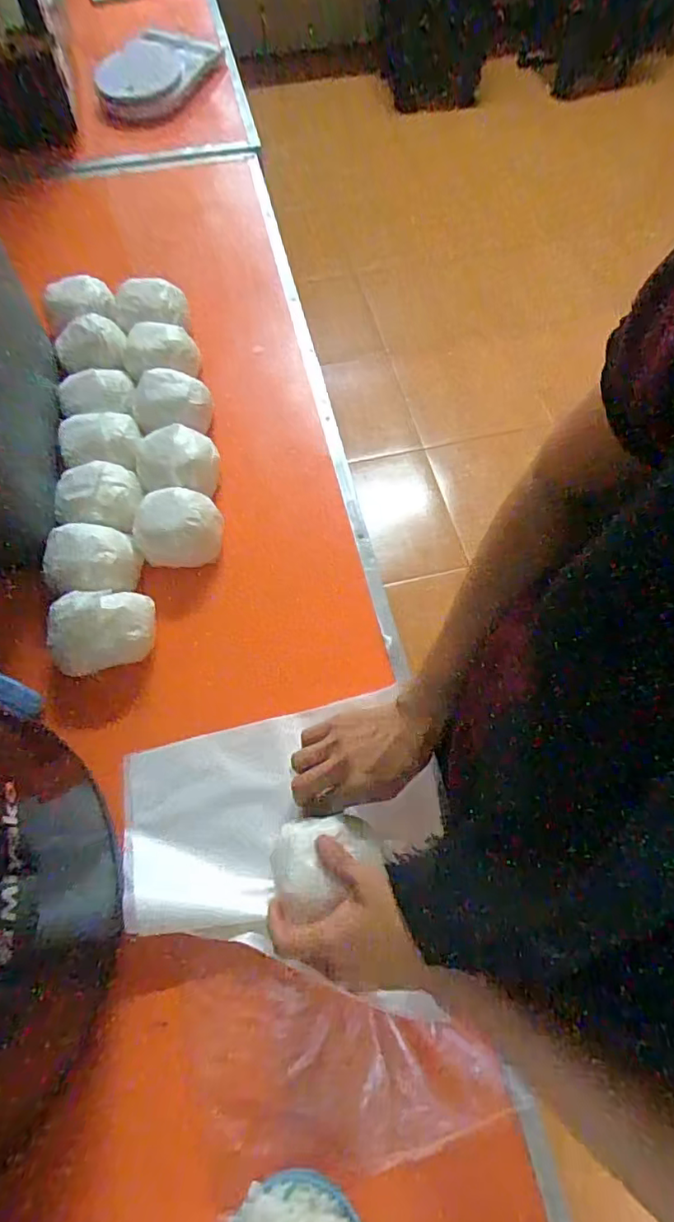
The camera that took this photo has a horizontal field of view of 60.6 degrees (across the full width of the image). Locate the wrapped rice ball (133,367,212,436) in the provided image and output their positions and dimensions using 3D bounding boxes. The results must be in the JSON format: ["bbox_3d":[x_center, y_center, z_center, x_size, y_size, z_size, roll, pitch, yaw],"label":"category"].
[{"bbox_3d":[-0.182,-0.230,0.641,0.085,0.052,0.064,-13,66,-6],"label":"wrapped rice ball"}]

